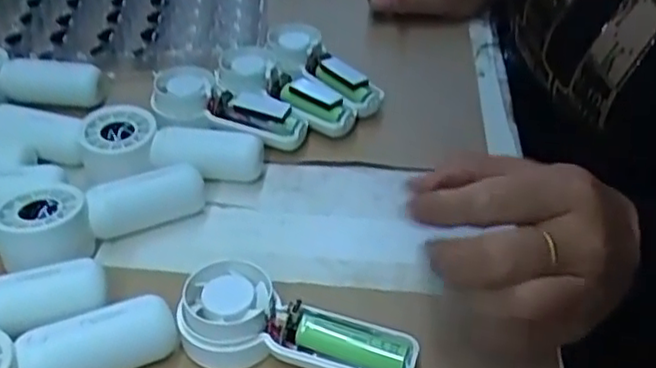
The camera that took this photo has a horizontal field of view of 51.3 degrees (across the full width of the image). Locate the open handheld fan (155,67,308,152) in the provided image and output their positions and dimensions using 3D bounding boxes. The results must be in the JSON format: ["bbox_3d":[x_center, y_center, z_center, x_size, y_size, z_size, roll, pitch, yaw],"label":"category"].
[{"bbox_3d":[-0.067,-0.052,0.468,0.113,0.027,0.042,13,39,16],"label":"open handheld fan"}]

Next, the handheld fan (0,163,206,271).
[{"bbox_3d":[-0.129,0.013,0.388,0.111,0.034,0.041,-24,43,-28],"label":"handheld fan"}]

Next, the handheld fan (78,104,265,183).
[{"bbox_3d":[-0.100,-0.019,0.428,0.110,0.033,0.046,6,38,8],"label":"handheld fan"}]

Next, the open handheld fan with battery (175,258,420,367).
[{"bbox_3d":[-0.014,0.068,0.316,0.109,0.031,0.044,9,38,12],"label":"open handheld fan with battery"}]

